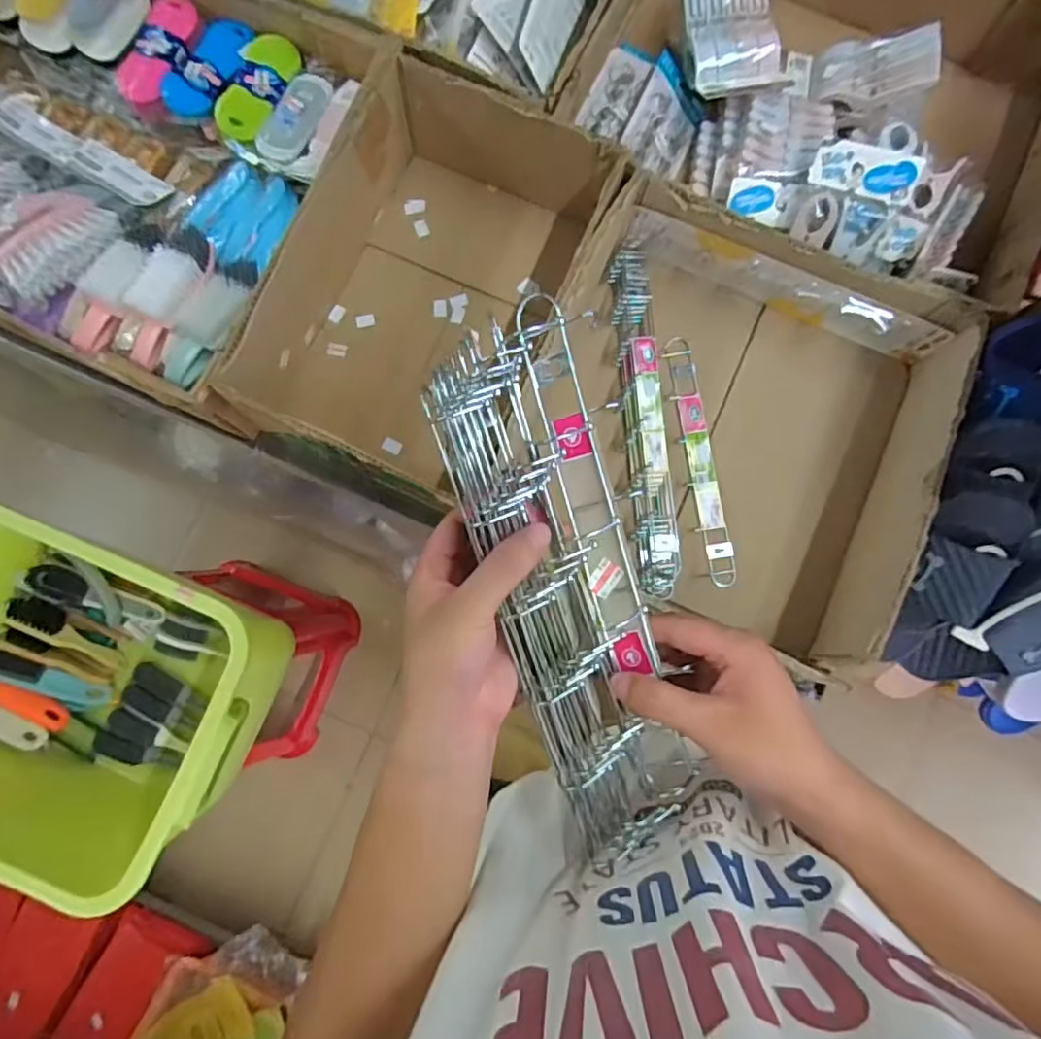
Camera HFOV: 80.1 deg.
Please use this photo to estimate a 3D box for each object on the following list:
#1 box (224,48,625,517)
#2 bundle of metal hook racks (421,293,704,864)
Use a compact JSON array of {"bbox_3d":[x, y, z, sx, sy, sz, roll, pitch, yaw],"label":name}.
[{"bbox_3d":[-0.117,-0.271,0.749,0.302,0.172,0.451,27,82,2],"label":"box"},{"bbox_3d":[0.028,0.042,0.381,0.093,0.062,0.329,-16,97,-4],"label":"bundle of metal hook racks"}]

